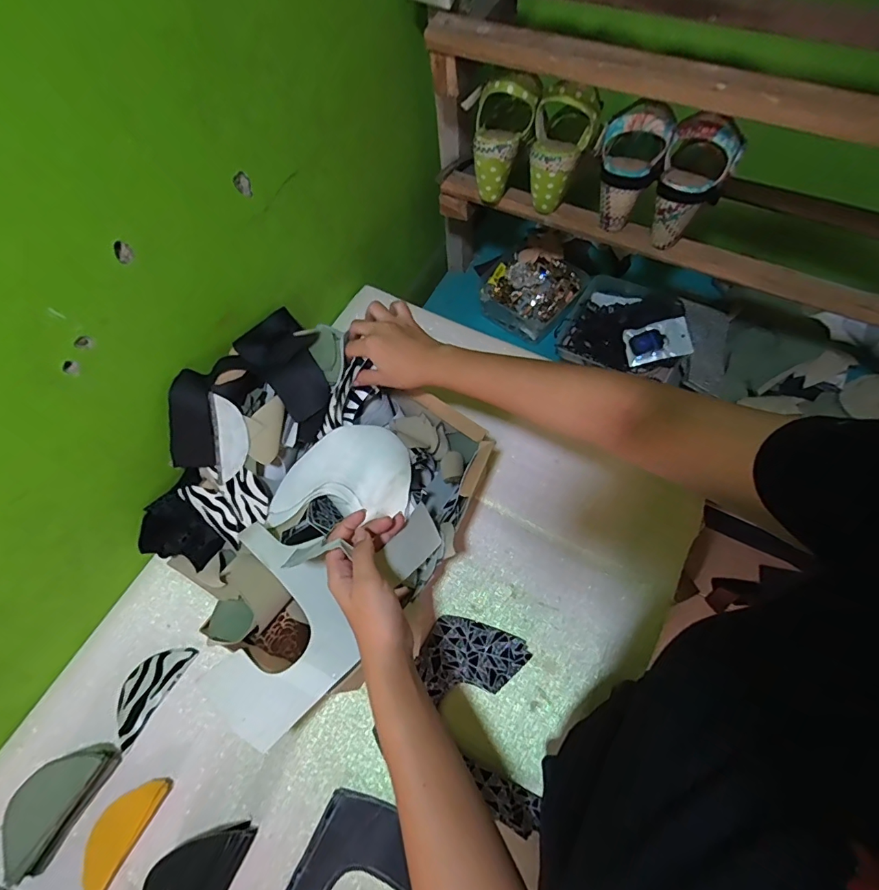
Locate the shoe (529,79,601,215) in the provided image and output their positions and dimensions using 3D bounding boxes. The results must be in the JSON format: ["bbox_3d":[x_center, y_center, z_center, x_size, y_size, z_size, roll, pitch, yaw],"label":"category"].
[{"bbox_3d":[0.150,-0.385,0.612,0.080,0.149,0.068,29,43,16],"label":"shoe"}]

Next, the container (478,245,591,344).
[{"bbox_3d":[0.174,-0.285,0.876,0.157,0.071,0.162,31,70,17],"label":"container"}]

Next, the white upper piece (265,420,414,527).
[{"bbox_3d":[-0.117,0.031,0.541,0.172,0.023,0.105,-7,83,15],"label":"white upper piece"}]

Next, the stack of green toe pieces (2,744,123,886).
[{"bbox_3d":[-0.404,0.375,0.486,0.059,0.051,0.117,22,68,14],"label":"stack of green toe pieces"}]

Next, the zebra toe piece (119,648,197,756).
[{"bbox_3d":[-0.342,0.283,0.545,0.053,0.005,0.113,28,69,16],"label":"zebra toe piece"}]

